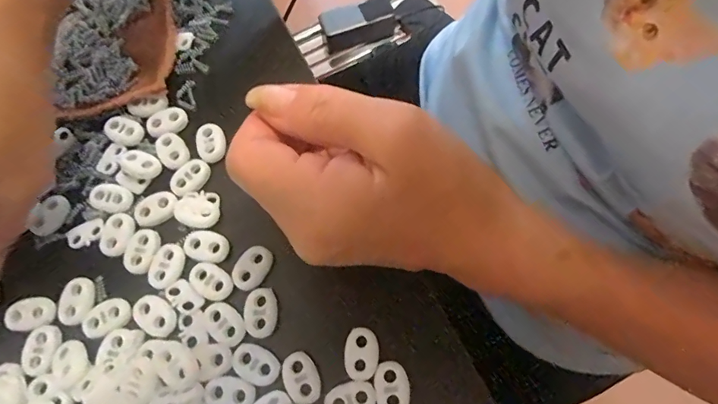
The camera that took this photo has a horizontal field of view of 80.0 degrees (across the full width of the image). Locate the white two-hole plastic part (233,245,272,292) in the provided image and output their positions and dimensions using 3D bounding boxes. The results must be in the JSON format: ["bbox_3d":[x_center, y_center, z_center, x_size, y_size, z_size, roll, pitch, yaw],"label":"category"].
[{"bbox_3d":[-0.053,0.033,0.212,0.015,0.006,0.022,28,74,12],"label":"white two-hole plastic part"}]

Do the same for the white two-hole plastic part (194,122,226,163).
[{"bbox_3d":[-0.081,-0.033,0.233,0.016,0.004,0.021,-19,71,-4],"label":"white two-hole plastic part"}]

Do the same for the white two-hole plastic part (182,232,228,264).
[{"bbox_3d":[-0.078,0.022,0.213,0.023,0.004,0.015,9,71,6],"label":"white two-hole plastic part"}]

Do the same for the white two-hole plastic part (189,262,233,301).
[{"bbox_3d":[-0.072,0.038,0.207,0.022,0.004,0.015,33,75,13],"label":"white two-hole plastic part"}]

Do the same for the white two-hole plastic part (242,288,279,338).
[{"bbox_3d":[-0.047,0.052,0.202,0.016,0.004,0.022,-3,70,1],"label":"white two-hole plastic part"}]

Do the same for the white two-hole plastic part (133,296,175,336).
[{"bbox_3d":[-0.098,0.053,0.202,0.021,0.004,0.016,27,74,11],"label":"white two-hole plastic part"}]

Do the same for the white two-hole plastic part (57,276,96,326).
[{"bbox_3d":[-0.138,0.048,0.207,0.017,0.004,0.022,6,71,5],"label":"white two-hole plastic part"}]

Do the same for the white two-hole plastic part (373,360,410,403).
[{"bbox_3d":[0.014,0.082,0.187,0.015,0.004,0.022,-10,70,-1],"label":"white two-hole plastic part"}]

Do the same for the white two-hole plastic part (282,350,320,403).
[{"bbox_3d":[-0.026,0.078,0.189,0.015,0.004,0.022,-24,71,-6],"label":"white two-hole plastic part"}]

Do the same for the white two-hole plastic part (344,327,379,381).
[{"bbox_3d":[0.001,0.069,0.194,0.015,0.004,0.022,-2,70,2],"label":"white two-hole plastic part"}]

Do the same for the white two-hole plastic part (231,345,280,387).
[{"bbox_3d":[-0.047,0.073,0.193,0.022,0.004,0.014,24,73,10],"label":"white two-hole plastic part"}]

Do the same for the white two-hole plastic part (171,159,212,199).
[{"bbox_3d":[-0.090,-0.014,0.226,0.016,0.004,0.022,35,75,14],"label":"white two-hole plastic part"}]

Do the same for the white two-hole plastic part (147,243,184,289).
[{"bbox_3d":[-0.096,0.031,0.211,0.015,0.004,0.022,19,72,9],"label":"white two-hole plastic part"}]

